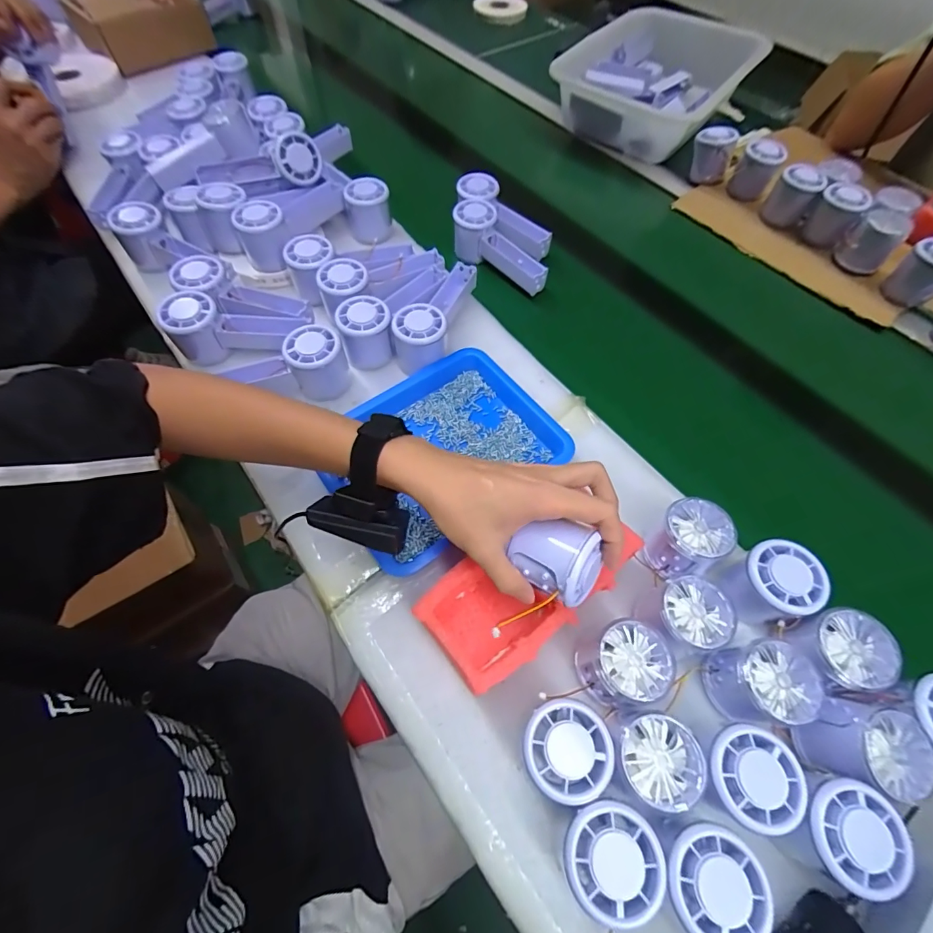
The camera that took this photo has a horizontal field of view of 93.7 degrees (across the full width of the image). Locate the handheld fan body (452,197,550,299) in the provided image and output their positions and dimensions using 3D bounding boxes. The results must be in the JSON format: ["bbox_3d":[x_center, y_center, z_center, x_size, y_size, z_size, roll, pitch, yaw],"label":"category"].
[{"bbox_3d":[0.045,-0.289,0.591,0.153,0.061,0.048,44,69,7],"label":"handheld fan body"}]

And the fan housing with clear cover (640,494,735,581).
[{"bbox_3d":[0.191,0.063,0.380,0.059,0.047,0.052,-29,66,-15],"label":"fan housing with clear cover"}]

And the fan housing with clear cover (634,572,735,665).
[{"bbox_3d":[0.173,0.118,0.347,0.050,0.047,0.059,-38,69,-19],"label":"fan housing with clear cover"}]

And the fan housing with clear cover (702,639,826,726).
[{"bbox_3d":[0.219,0.162,0.328,0.054,0.051,0.051,0,62,-1],"label":"fan housing with clear cover"}]

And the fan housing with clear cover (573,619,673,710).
[{"bbox_3d":[0.118,0.151,0.332,0.054,0.057,0.053,0,62,-1],"label":"fan housing with clear cover"}]

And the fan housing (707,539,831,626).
[{"bbox_3d":[0.250,0.095,0.359,0.059,0.045,0.055,-20,64,-11],"label":"fan housing"}]

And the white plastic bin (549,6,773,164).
[{"bbox_3d":[0.327,-0.656,0.750,0.252,0.091,0.331,34,66,16],"label":"white plastic bin"}]

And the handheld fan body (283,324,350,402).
[{"bbox_3d":[-0.157,-0.108,0.466,0.056,0.061,0.050,-30,66,-16],"label":"handheld fan body"}]

